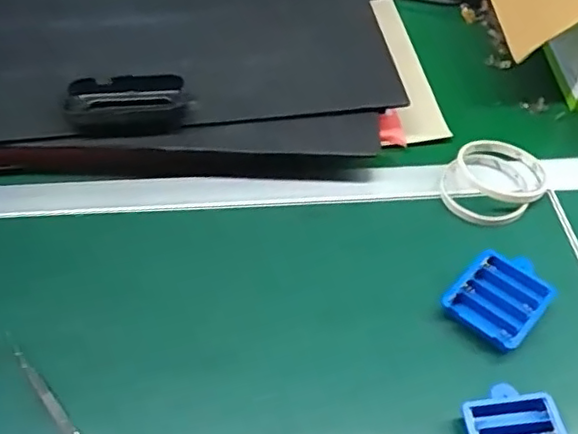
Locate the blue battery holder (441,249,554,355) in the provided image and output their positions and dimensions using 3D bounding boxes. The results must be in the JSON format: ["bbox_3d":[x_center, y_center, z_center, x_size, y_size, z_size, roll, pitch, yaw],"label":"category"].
[{"bbox_3d":[0.169,0.063,0.496,0.066,0.018,0.074,35,57,27],"label":"blue battery holder"}]

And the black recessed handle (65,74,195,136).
[{"bbox_3d":[-0.151,-0.109,0.589,0.113,0.033,0.051,-8,49,-7],"label":"black recessed handle"}]

